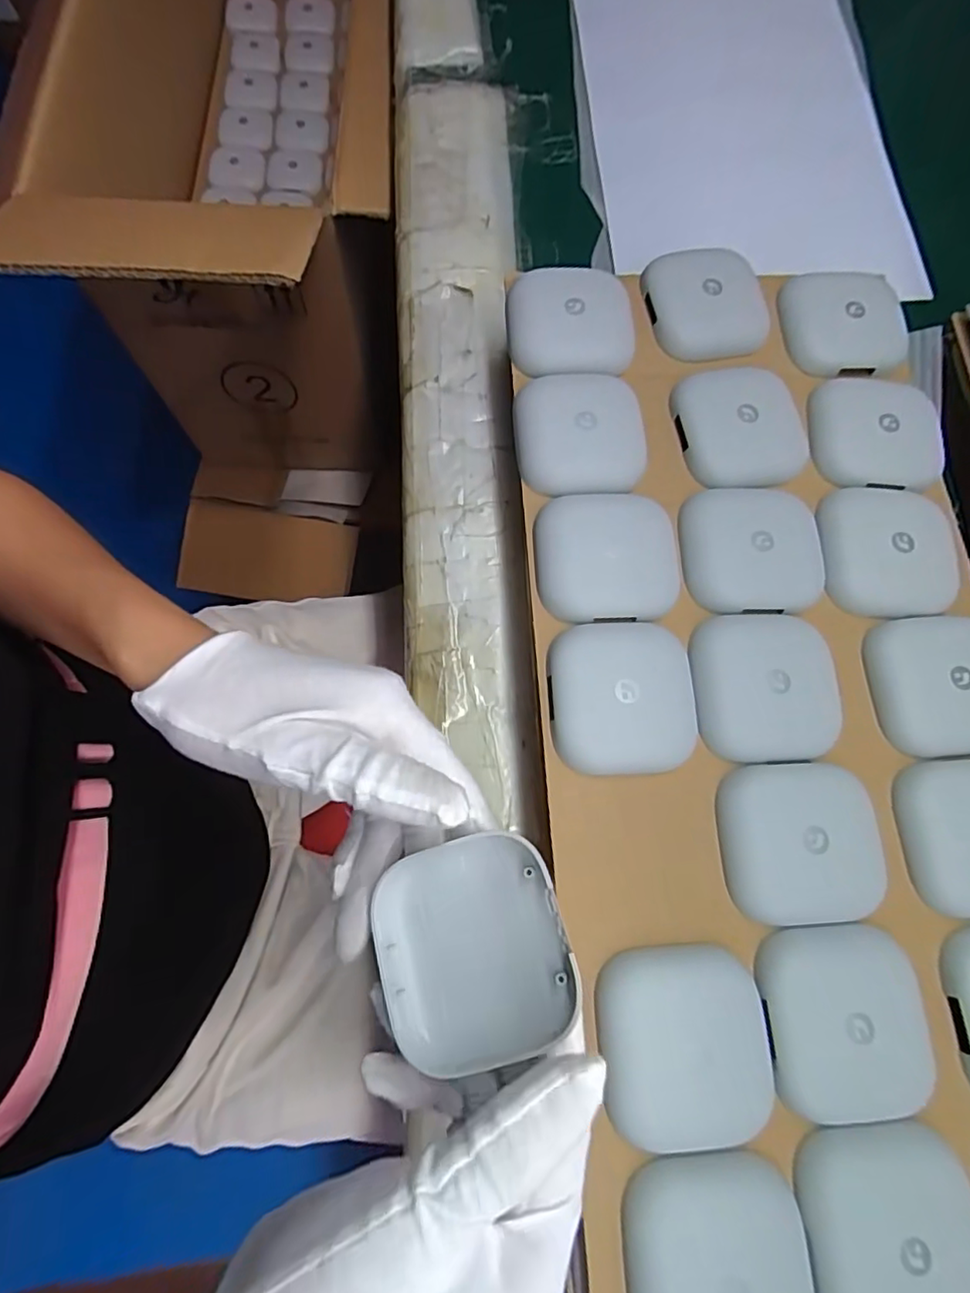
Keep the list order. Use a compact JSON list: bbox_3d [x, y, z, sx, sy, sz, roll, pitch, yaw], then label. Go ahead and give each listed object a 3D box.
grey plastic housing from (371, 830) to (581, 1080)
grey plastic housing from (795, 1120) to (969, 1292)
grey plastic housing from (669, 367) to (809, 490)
[{"bbox_3d":[-0.005,0.103,0.203,0.066,0.015,0.066,-20,69,7],"label":"grey plastic housing"},{"bbox_3d":[0.147,0.212,0.208,0.061,0.010,0.067,-6,75,-3],"label":"grey plastic housing"},{"bbox_3d":[0.131,-0.113,0.297,0.062,0.012,0.063,-11,75,-5],"label":"grey plastic housing"}]

